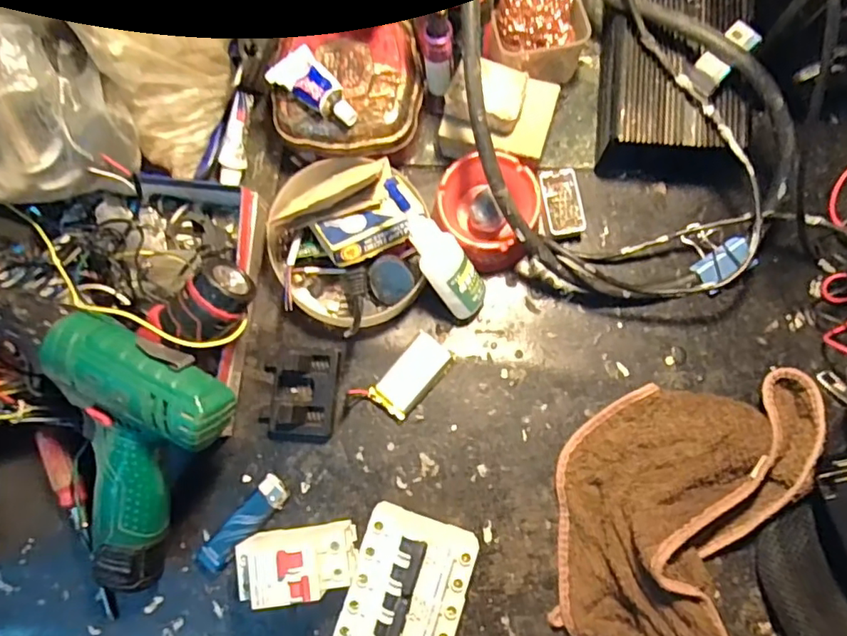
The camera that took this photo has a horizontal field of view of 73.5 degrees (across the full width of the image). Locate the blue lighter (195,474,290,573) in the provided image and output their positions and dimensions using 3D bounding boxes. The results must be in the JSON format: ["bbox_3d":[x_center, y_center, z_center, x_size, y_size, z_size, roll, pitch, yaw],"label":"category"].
[{"bbox_3d":[-0.137,0.157,0.428,0.024,0.013,0.084,43,86,8],"label":"blue lighter"}]

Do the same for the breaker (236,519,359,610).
[{"bbox_3d":[-0.085,0.167,0.396,0.075,0.068,0.041,-8,81,2],"label":"breaker"}]

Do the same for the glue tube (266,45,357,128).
[{"bbox_3d":[-0.080,-0.172,0.427,0.077,0.020,0.037,42,85,8],"label":"glue tube"}]

